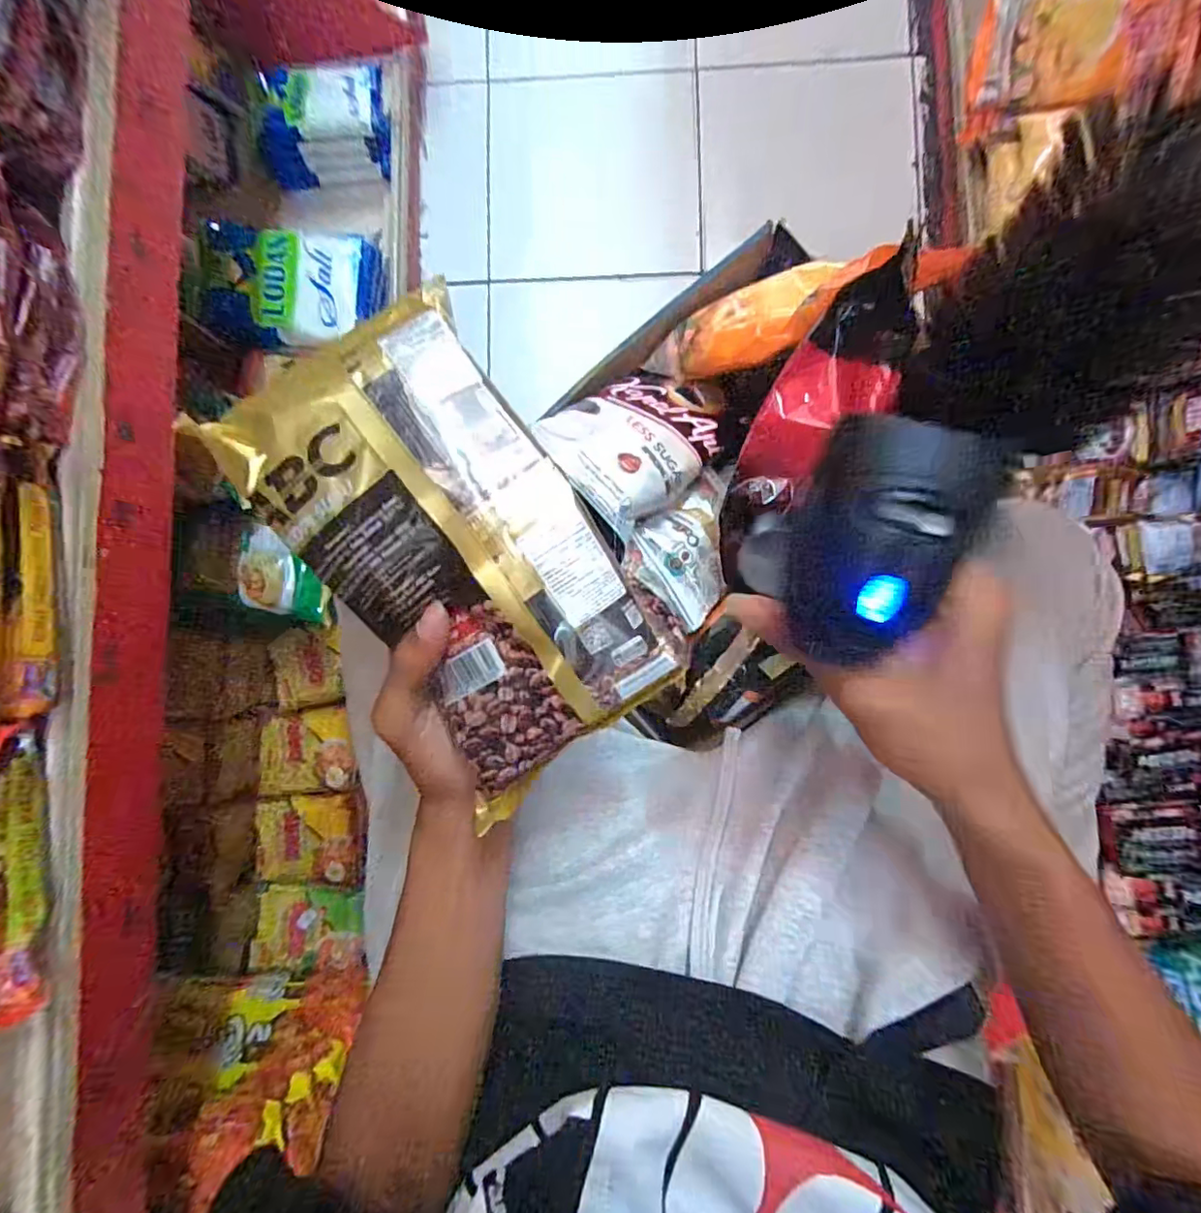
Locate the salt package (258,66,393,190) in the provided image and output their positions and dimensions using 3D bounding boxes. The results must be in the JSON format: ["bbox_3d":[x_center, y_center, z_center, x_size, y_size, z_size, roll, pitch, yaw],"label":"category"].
[{"bbox_3d":[-0.351,-0.608,0.728,0.170,0.108,0.100,1,87,4],"label":"salt package"}]

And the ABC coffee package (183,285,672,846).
[{"bbox_3d":[-0.064,-0.025,0.243,0.119,0.041,0.201,-36,85,1],"label":"ABC coffee package"}]

